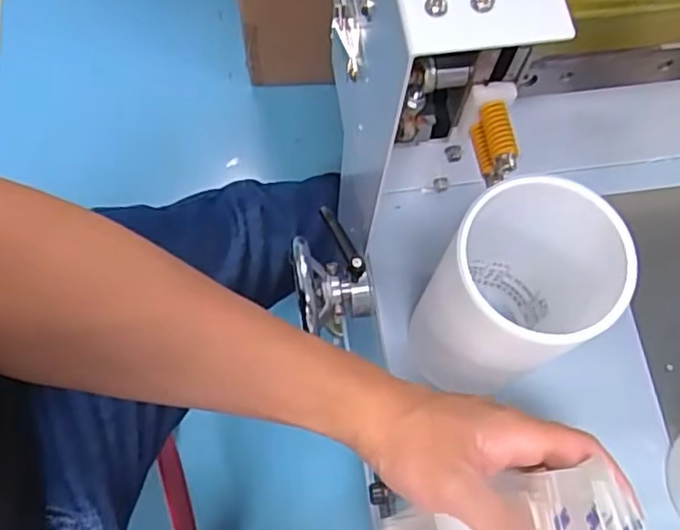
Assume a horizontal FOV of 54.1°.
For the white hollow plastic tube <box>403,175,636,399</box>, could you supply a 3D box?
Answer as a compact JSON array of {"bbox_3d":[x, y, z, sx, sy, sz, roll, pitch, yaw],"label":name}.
[{"bbox_3d":[0.097,0.019,0.383,0.079,0.145,0.082,0,71,-1],"label":"white hollow plastic tube"}]

